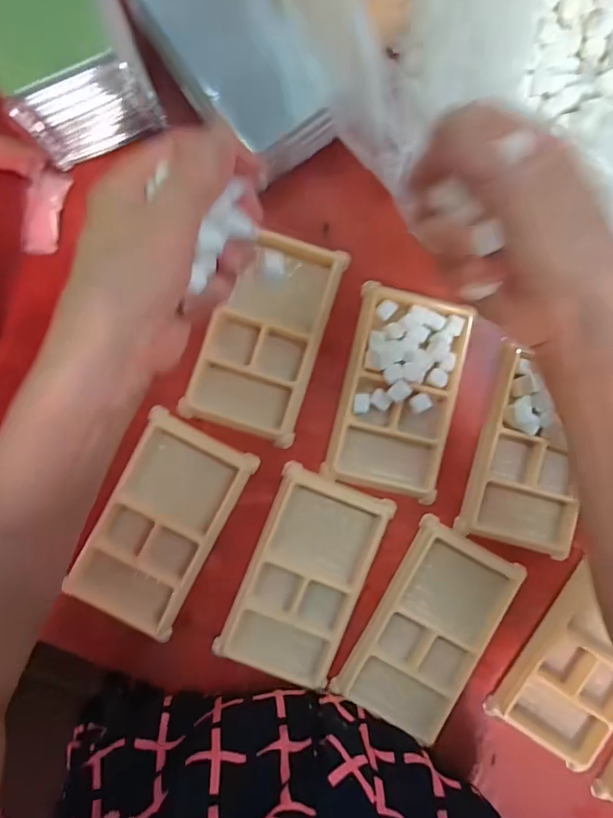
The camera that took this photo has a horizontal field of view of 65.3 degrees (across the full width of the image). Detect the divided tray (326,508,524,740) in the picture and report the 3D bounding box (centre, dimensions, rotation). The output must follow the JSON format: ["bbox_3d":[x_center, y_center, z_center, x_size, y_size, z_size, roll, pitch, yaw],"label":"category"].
[{"bbox_3d":[0.084,0.150,0.325,0.074,0.014,0.132,30,89,-1],"label":"divided tray"}]

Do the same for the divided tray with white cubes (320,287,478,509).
[{"bbox_3d":[0.064,-0.011,0.322,0.075,0.014,0.133,13,90,-1],"label":"divided tray with white cubes"}]

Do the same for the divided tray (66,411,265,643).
[{"bbox_3d":[-0.098,0.078,0.324,0.075,0.016,0.134,27,89,-1],"label":"divided tray"}]

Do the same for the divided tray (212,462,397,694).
[{"bbox_3d":[0.000,0.114,0.325,0.077,0.020,0.131,22,90,-1],"label":"divided tray"}]

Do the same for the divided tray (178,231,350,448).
[{"bbox_3d":[-0.028,-0.049,0.323,0.074,0.012,0.132,19,90,-1],"label":"divided tray"}]

